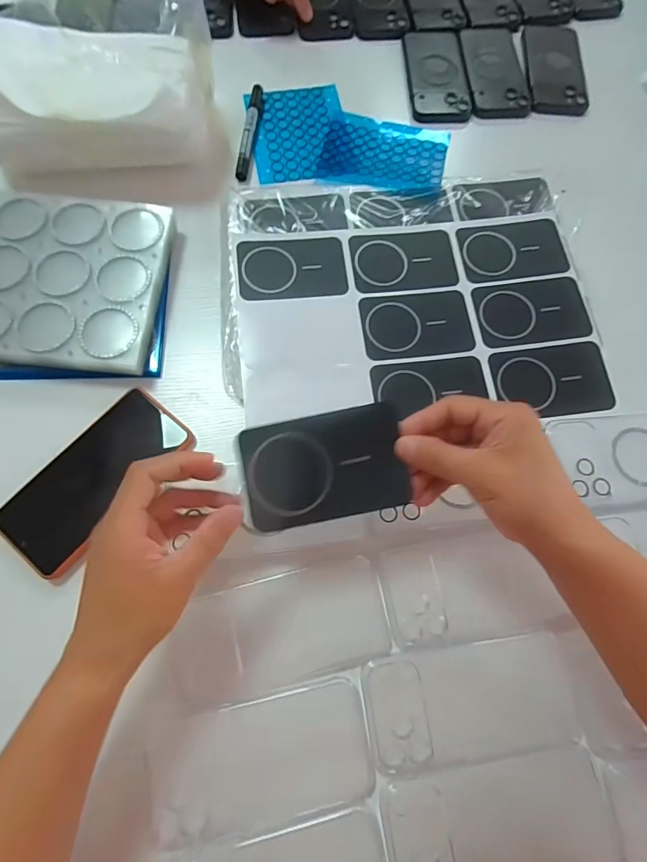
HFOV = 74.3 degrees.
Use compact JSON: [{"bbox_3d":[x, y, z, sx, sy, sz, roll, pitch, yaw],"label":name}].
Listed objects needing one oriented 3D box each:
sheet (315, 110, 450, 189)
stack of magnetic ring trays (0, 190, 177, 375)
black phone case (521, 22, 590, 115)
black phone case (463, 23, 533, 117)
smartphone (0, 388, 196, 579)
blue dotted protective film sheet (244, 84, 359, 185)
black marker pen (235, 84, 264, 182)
[{"bbox_3d":[0.070,-0.324,0.500,0.142,0.007,0.120,10,66,3],"label":"sheet"},{"bbox_3d":[-0.247,-0.145,0.416,0.174,0.037,0.180,7,72,2],"label":"stack of magnetic ring trays"},{"bbox_3d":[0.296,-0.474,0.548,0.075,0.014,0.172,5,72,1],"label":"black phone case"},{"bbox_3d":[0.215,-0.457,0.540,0.073,0.008,0.165,-2,72,-1],"label":"black phone case"},{"bbox_3d":[-0.196,0.040,0.371,0.075,0.014,0.162,40,76,12],"label":"smartphone"},{"bbox_3d":[-0.027,-0.352,0.506,0.113,0.008,0.153,-10,72,-3],"label":"blue dotted protective film sheet"},{"bbox_3d":[-0.086,-0.350,0.498,0.015,0.011,0.137,6,72,2],"label":"black marker pen"}]

